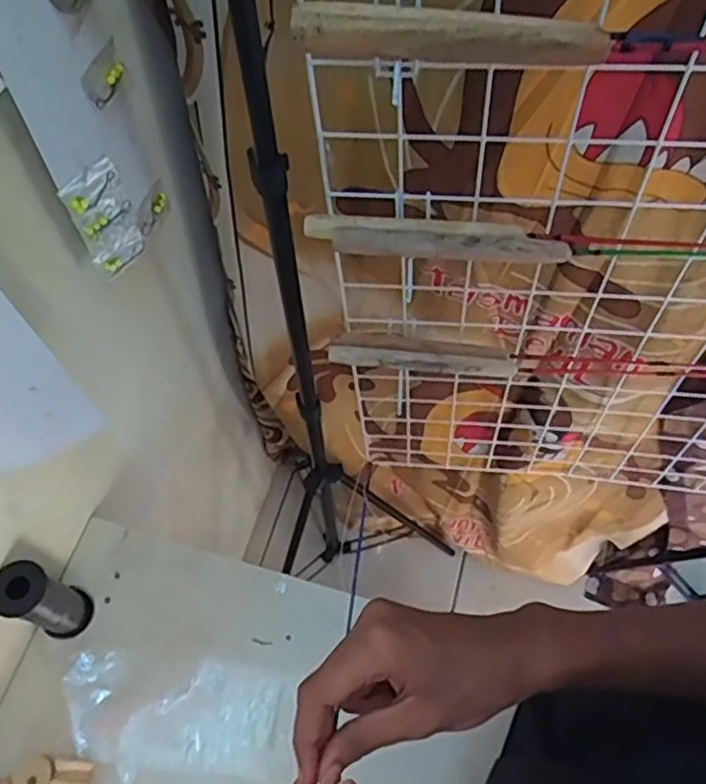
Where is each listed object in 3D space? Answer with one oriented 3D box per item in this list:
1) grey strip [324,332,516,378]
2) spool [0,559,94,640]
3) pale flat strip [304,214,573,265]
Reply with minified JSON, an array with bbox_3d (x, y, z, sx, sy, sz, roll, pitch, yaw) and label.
[{"bbox_3d":[0.072,-0.038,0.709,0.188,0.022,0.036,7,62,5],"label":"grey strip"},{"bbox_3d":[-0.295,0.198,0.657,0.048,0.116,0.049,-1,62,1],"label":"spool"},{"bbox_3d":[0.065,-0.123,0.549,0.202,0.017,0.037,5,62,4],"label":"pale flat strip"}]

